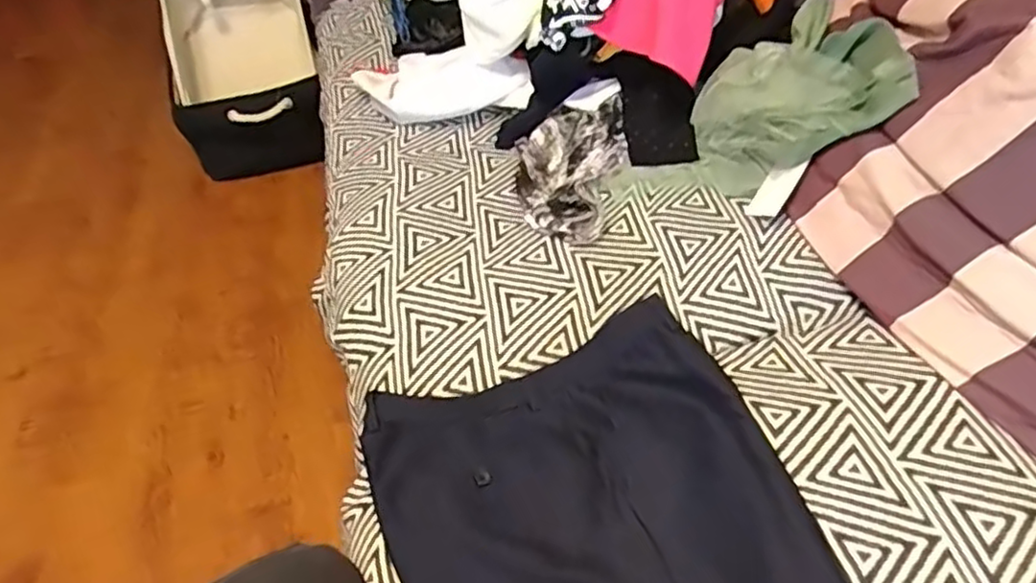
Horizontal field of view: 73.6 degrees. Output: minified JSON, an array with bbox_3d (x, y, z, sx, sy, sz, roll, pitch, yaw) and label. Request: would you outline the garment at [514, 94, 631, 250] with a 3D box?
[{"bbox_3d":[0.078,-0.172,0.960,0.154,0.053,0.256,-1,45,-1],"label":"garment"}]

